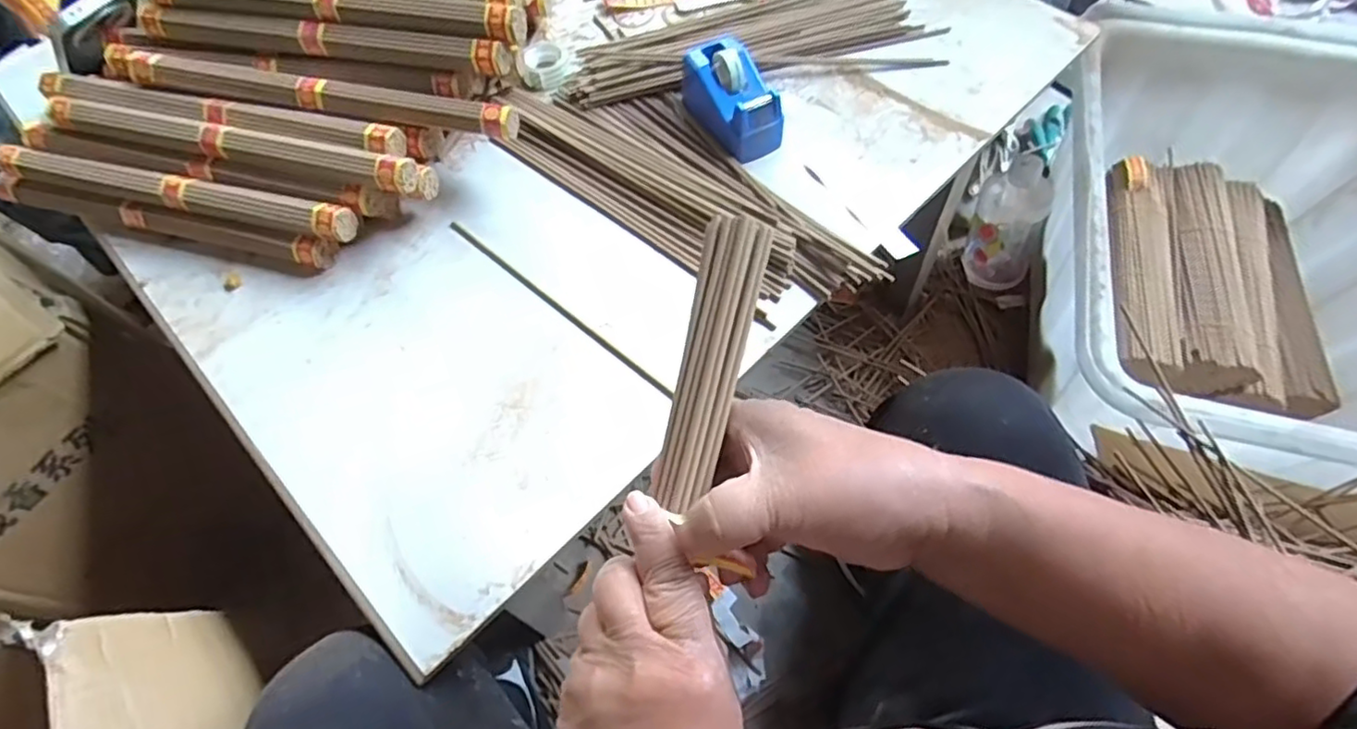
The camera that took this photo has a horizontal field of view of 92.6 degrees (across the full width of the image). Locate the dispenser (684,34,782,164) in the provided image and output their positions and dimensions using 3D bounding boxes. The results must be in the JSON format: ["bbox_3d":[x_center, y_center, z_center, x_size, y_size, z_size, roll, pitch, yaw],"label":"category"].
[{"bbox_3d":[0.046,-0.228,0.559,0.053,0.053,0.102,-24,63,-10],"label":"dispenser"}]

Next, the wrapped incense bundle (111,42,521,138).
[{"bbox_3d":[-0.300,-0.219,0.527,0.349,0.026,0.031,9,63,7],"label":"wrapped incense bundle"}]

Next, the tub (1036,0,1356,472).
[{"bbox_3d":[0.658,-0.127,0.741,0.455,0.217,0.600,15,64,10],"label":"tub"}]

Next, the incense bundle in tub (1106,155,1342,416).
[{"bbox_3d":[0.677,-0.105,0.819,0.269,0.079,0.345,11,63,9],"label":"incense bundle in tub"}]

